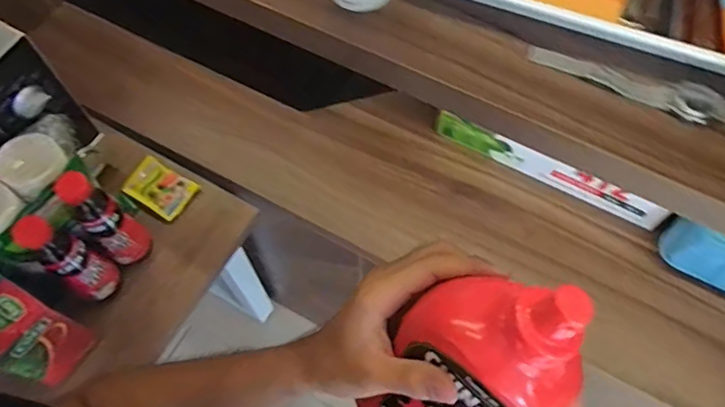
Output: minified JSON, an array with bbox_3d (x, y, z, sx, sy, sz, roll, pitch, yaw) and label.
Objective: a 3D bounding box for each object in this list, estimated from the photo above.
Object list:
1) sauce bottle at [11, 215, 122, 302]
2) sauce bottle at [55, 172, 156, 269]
[{"bbox_3d":[-0.350,0.073,0.693,0.041,0.189,0.050,38,70,17],"label":"sauce bottle"},{"bbox_3d":[-0.318,0.024,0.708,0.045,0.187,0.054,37,69,17],"label":"sauce bottle"}]

